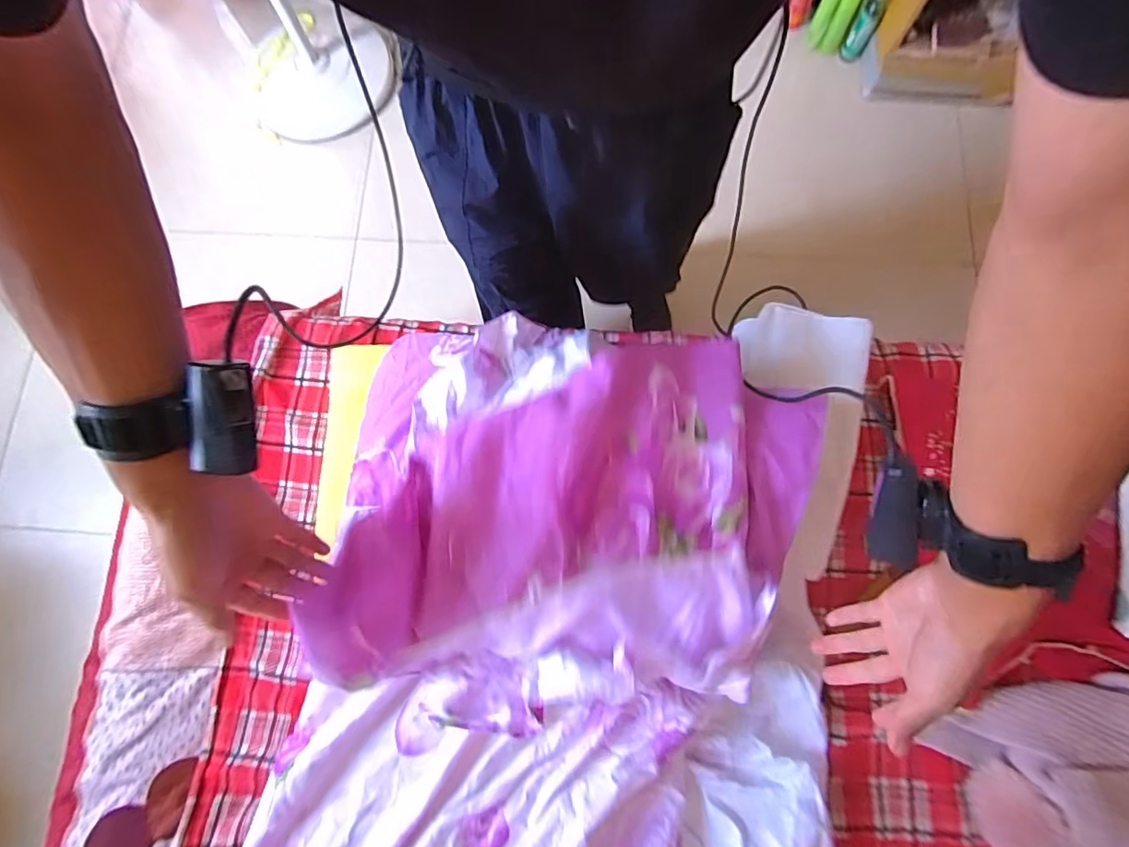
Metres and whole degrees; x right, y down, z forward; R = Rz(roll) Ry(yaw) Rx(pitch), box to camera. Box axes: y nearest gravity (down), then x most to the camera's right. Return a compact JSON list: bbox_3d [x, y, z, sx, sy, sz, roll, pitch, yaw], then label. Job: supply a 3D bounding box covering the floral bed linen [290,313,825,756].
[{"bbox_3d":[0.007,0.076,0.545,0.485,0.170,0.432,-11,79,-1],"label":"floral bed linen"}]

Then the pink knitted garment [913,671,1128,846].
[{"bbox_3d":[0.637,0.425,0.637,0.308,0.104,0.230,5,79,3],"label":"pink knitted garment"}]

